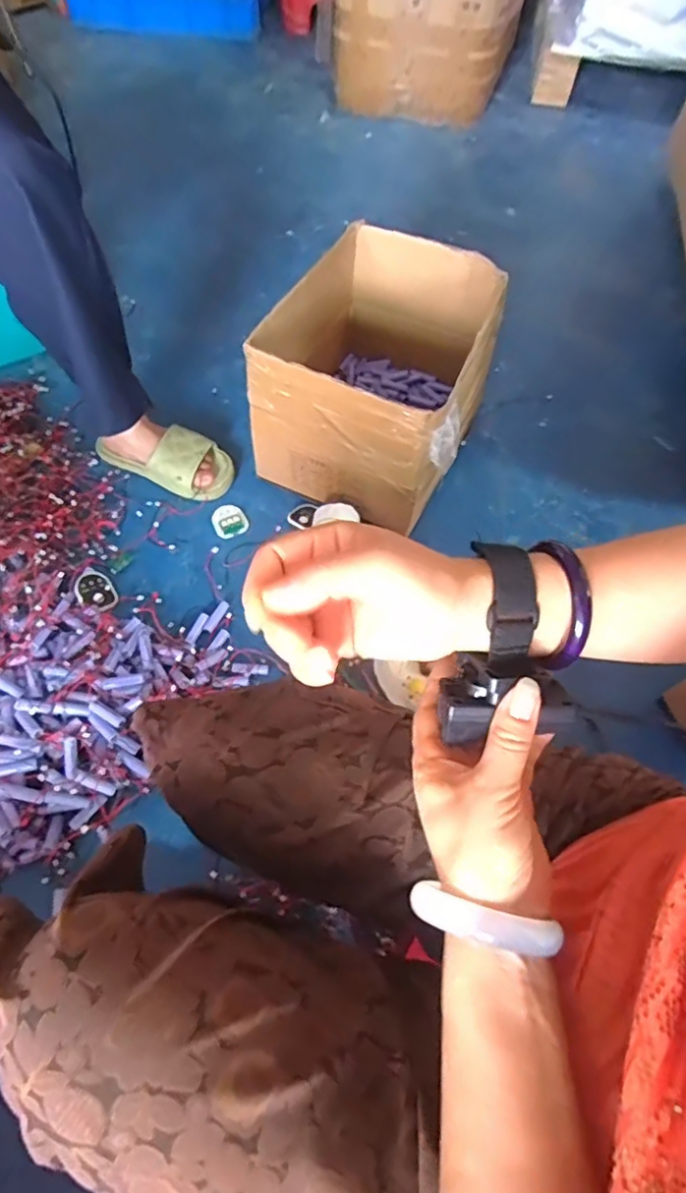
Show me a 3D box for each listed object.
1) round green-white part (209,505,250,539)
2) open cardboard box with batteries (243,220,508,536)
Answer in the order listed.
[{"bbox_3d":[-0.181,-0.122,0.937,0.056,0.006,0.058,1,62,-2],"label":"round green-white part"},{"bbox_3d":[0.058,-0.341,0.938,0.289,0.266,0.378,20,63,7],"label":"open cardboard box with batteries"}]

